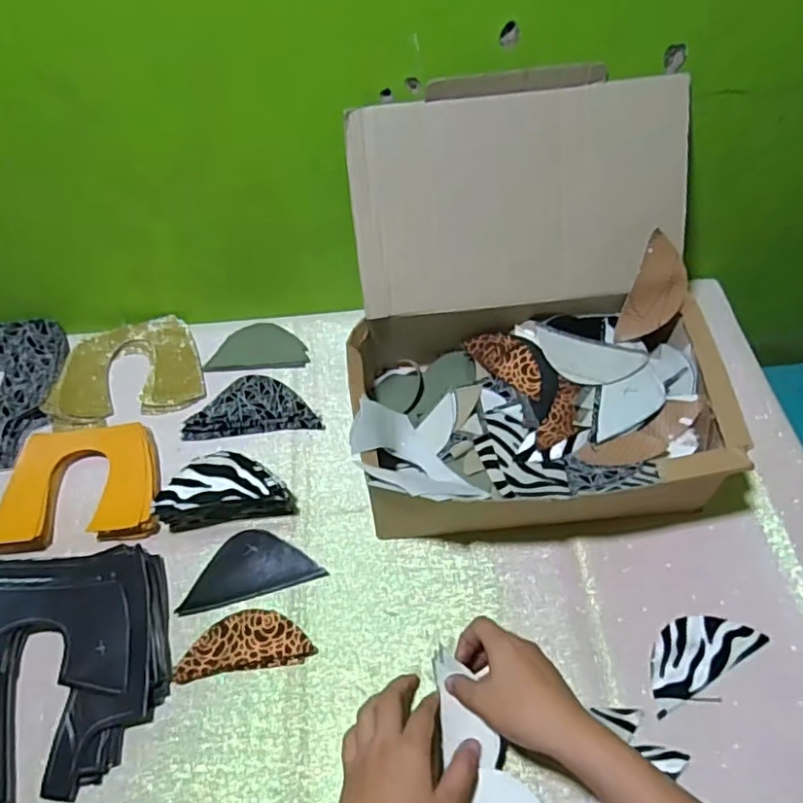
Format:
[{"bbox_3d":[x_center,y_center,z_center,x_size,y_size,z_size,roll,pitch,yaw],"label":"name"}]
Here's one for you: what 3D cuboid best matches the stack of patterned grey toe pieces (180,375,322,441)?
[{"bbox_3d":[-0.165,0.003,0.674,0.146,0.011,0.072,-5,54,-1],"label":"stack of patterned grey toe pieces"}]

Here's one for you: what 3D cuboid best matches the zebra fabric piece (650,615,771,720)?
[{"bbox_3d":[0.246,0.210,0.509,0.109,0.011,0.052,-25,57,-15],"label":"zebra fabric piece"}]

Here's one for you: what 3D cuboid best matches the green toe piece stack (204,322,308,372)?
[{"bbox_3d":[-0.171,-0.065,0.726,0.113,0.009,0.067,-6,54,-2],"label":"green toe piece stack"}]

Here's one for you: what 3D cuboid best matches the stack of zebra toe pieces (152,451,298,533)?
[{"bbox_3d":[-0.170,0.086,0.583,0.120,0.059,0.048,-7,54,-2],"label":"stack of zebra toe pieces"}]

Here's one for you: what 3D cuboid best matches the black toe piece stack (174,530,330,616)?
[{"bbox_3d":[-0.143,0.154,0.572,0.127,0.014,0.060,-12,54,-6],"label":"black toe piece stack"}]

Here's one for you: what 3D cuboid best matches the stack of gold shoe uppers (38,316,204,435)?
[{"bbox_3d":[-0.318,-0.037,0.704,0.161,0.021,0.130,-13,54,-7],"label":"stack of gold shoe uppers"}]

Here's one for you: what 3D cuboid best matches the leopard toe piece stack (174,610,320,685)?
[{"bbox_3d":[-0.137,0.210,0.529,0.113,0.013,0.048,-9,54,-4],"label":"leopard toe piece stack"}]

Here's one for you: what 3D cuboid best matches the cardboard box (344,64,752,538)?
[{"bbox_3d":[0.120,-0.076,0.561,0.329,0.260,0.316,-4,54,0],"label":"cardboard box"}]

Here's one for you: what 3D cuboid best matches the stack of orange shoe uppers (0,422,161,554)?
[{"bbox_3d":[-0.326,0.085,0.608,0.158,0.033,0.130,-11,54,-6],"label":"stack of orange shoe uppers"}]

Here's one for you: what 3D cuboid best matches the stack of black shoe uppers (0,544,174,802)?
[{"bbox_3d":[-0.306,0.226,0.511,0.206,0.036,0.187,-8,54,-3],"label":"stack of black shoe uppers"}]

